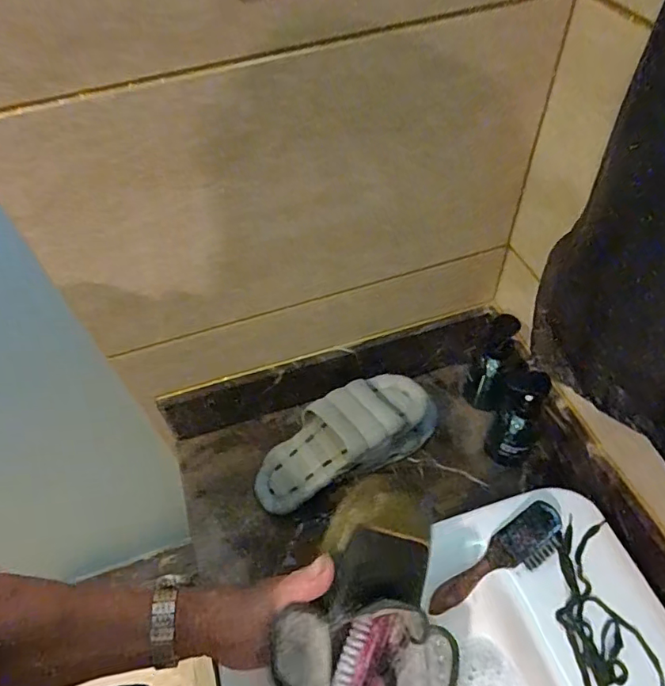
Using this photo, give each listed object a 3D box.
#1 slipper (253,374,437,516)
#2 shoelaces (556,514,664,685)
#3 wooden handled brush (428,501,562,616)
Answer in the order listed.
[{"bbox_3d":[0.018,0.133,0.730,0.281,0.105,0.114,-29,55,-17],"label":"slipper"},{"bbox_3d":[0.276,0.287,0.525,0.079,0.016,0.201,-7,52,0],"label":"shoelaces"},{"bbox_3d":[0.180,0.240,0.561,0.170,0.032,0.048,-28,55,-16],"label":"wooden handled brush"}]

